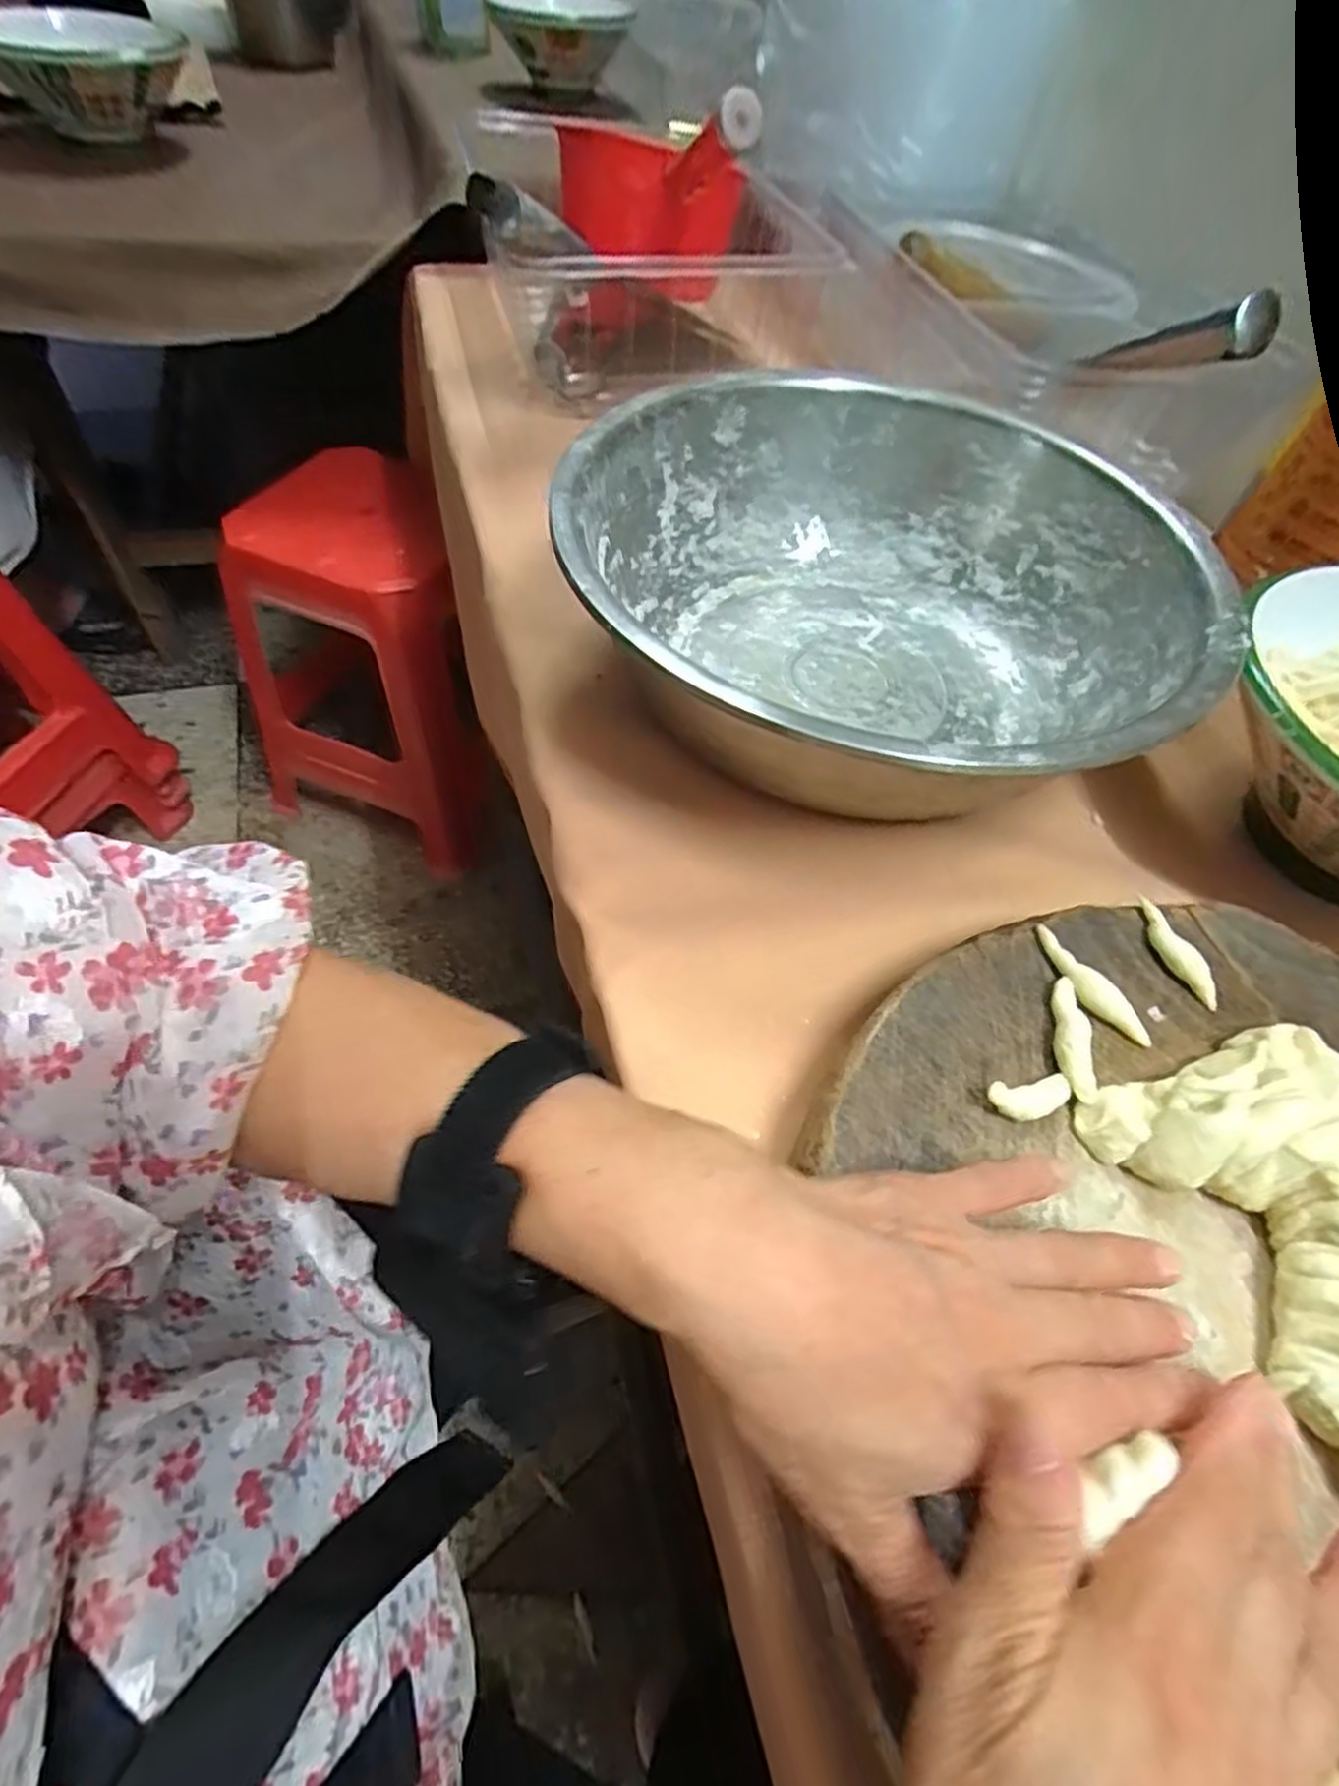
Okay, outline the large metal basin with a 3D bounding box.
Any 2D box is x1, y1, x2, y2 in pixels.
[{"bbox_3d":[0.109,-0.161,0.421,0.325,0.107,0.324,3,55,-5],"label":"large metal basin"}]

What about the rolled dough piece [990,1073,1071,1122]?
[{"bbox_3d":[0.133,0.076,0.276,0.034,0.011,0.014,-9,57,-10],"label":"rolled dough piece"}]

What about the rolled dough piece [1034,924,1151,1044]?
[{"bbox_3d":[0.172,0.038,0.309,0.015,0.008,0.059,-23,60,-18],"label":"rolled dough piece"}]

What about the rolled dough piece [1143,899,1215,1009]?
[{"bbox_3d":[0.216,0.024,0.322,0.013,0.010,0.052,-9,57,-10],"label":"rolled dough piece"}]

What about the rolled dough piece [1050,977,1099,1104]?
[{"bbox_3d":[0.155,0.056,0.292,0.012,0.011,0.052,10,56,3],"label":"rolled dough piece"}]

